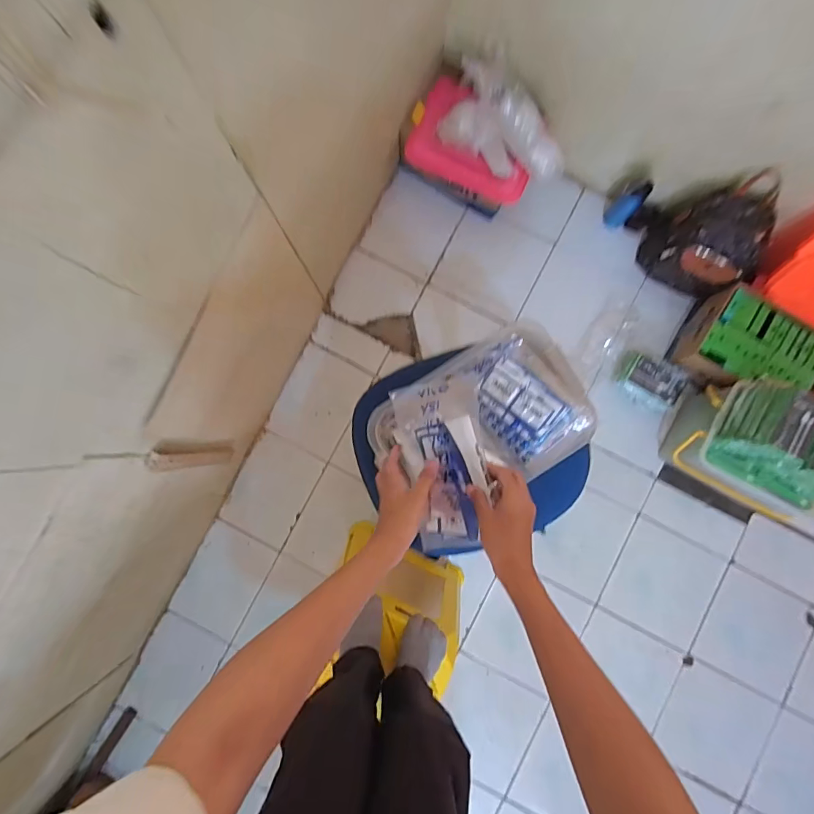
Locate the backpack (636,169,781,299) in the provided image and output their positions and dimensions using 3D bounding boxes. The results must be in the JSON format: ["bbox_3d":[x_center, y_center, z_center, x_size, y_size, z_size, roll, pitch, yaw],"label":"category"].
[{"bbox_3d":[0.816,-0.441,1.237,0.210,0.287,0.264,-27,85,-4],"label":"backpack"}]

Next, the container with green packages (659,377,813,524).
[{"bbox_3d":[0.925,0.118,1.170,0.353,0.372,0.237,28,87,2],"label":"container with green packages"}]

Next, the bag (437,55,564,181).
[{"bbox_3d":[0.263,-0.725,1.164,0.334,0.122,0.176,25,84,2],"label":"bag"}]

